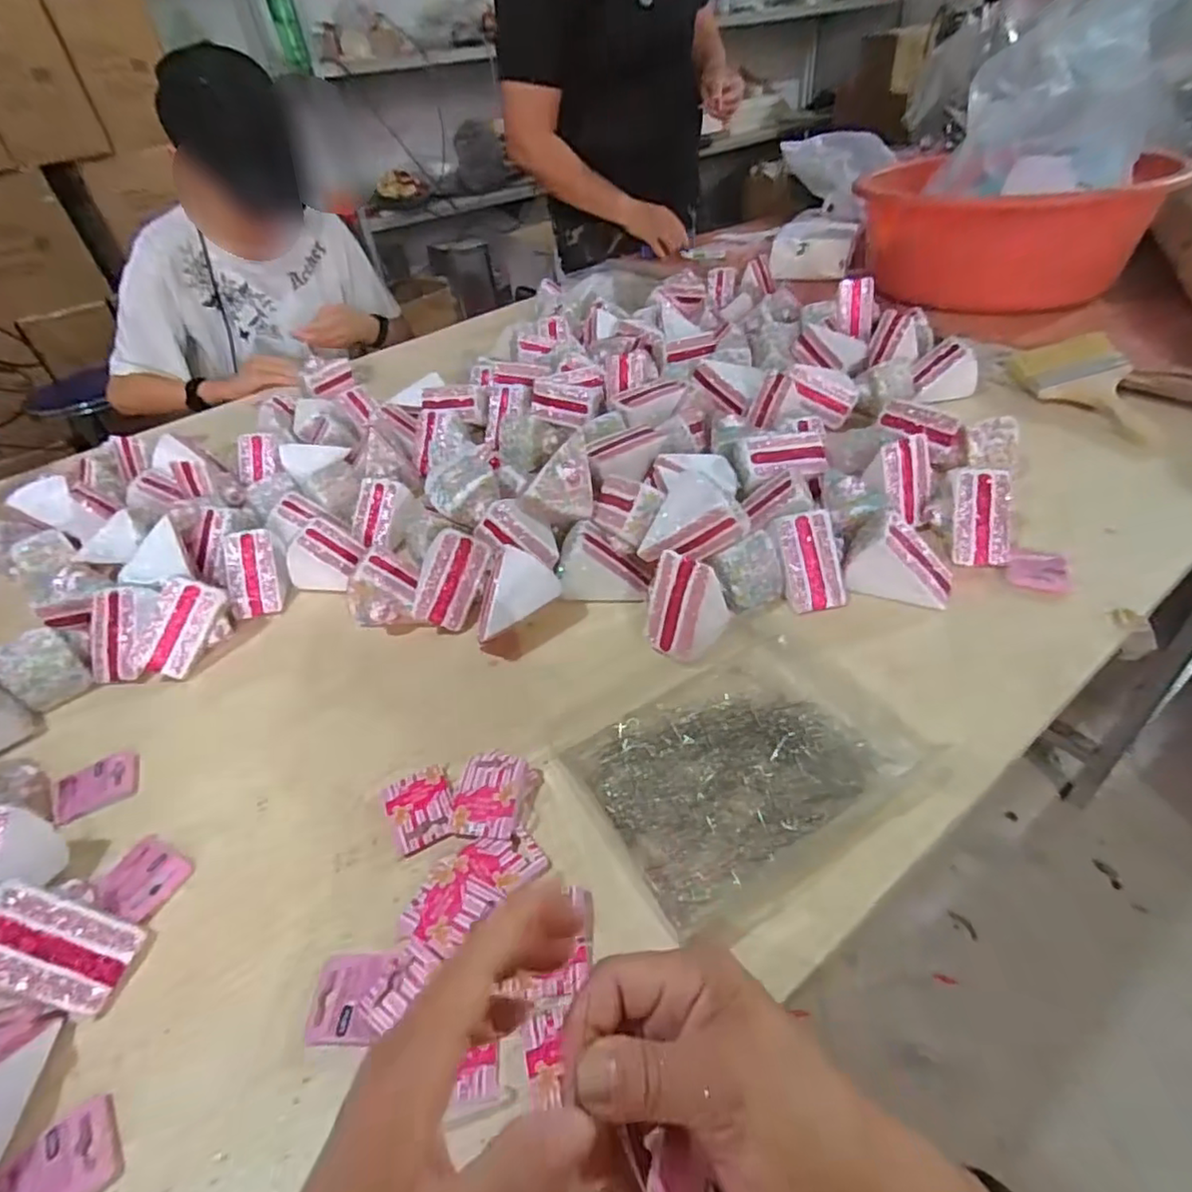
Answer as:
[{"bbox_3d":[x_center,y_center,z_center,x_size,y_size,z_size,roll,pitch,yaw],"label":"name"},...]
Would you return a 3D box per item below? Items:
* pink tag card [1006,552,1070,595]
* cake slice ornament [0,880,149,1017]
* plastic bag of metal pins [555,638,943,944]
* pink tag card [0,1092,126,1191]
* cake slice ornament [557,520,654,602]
[{"bbox_3d":[0.402,-0.024,0.576,0.049,0.005,0.050,12,46,19],"label":"pink tag card"},{"bbox_3d":[-0.317,0.206,0.370,0.065,0.062,0.055,4,44,11],"label":"cake slice ornament"},{"bbox_3d":[0.109,0.116,0.464,0.227,0.018,0.159,-26,46,-20],"label":"plastic bag of metal pins"},{"bbox_3d":[-0.269,0.287,0.314,0.054,0.008,0.045,-35,50,-27],"label":"pink tag card"},{"bbox_3d":[0.008,-0.029,0.591,0.084,0.061,0.054,0,43,7],"label":"cake slice ornament"}]

